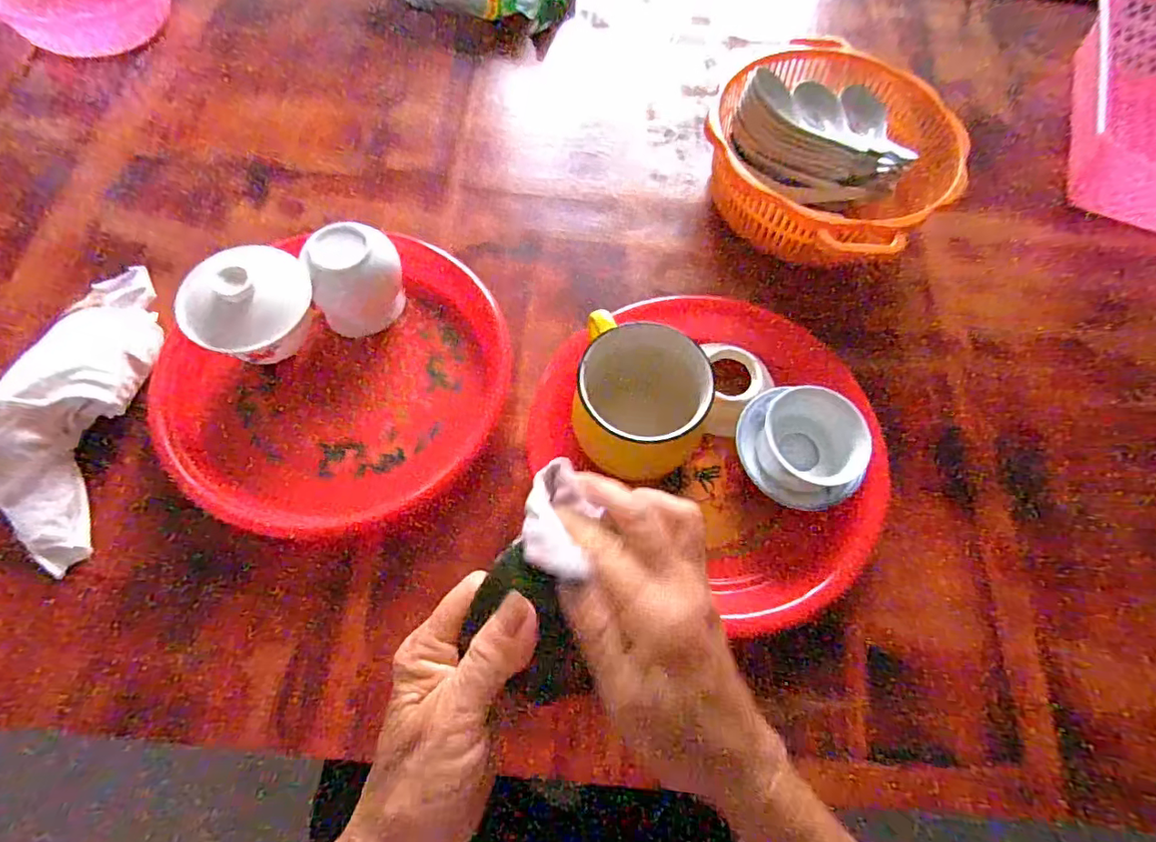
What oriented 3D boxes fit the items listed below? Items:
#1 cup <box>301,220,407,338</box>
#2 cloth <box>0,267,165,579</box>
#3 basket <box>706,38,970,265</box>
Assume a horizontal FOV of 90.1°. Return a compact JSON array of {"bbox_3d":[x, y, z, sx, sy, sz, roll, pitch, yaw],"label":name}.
[{"bbox_3d":[-0.170,-0.109,0.453,0.063,0.068,0.077,-19,68,-11],"label":"cup"},{"bbox_3d":[-0.363,-0.017,0.411,0.070,0.049,0.221,6,66,0],"label":"cloth"},{"bbox_3d":[0.227,-0.234,0.521,0.214,0.087,0.250,-6,66,-6],"label":"basket"}]

